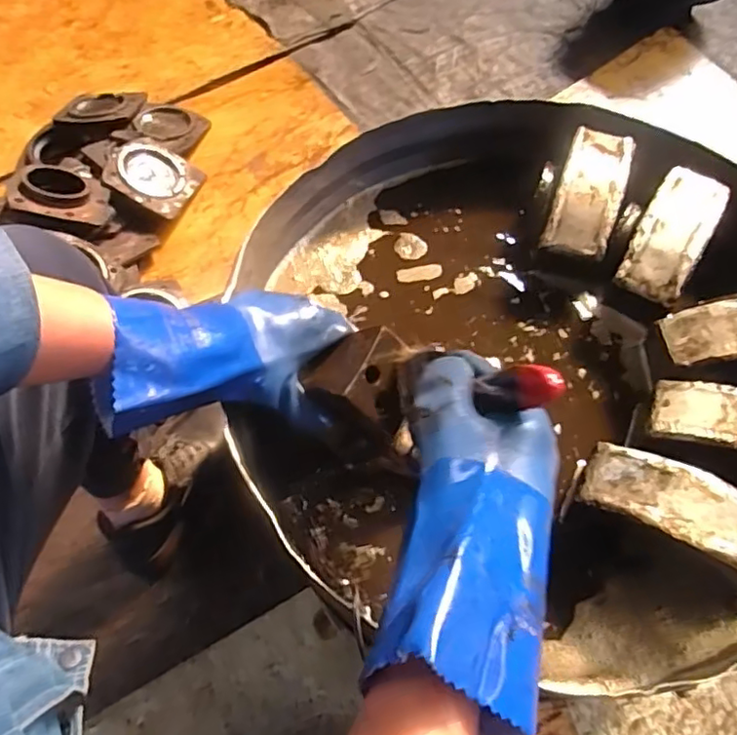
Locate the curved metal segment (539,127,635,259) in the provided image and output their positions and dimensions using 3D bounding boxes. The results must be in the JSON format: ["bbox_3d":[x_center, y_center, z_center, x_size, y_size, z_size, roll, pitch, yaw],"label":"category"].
[{"bbox_3d":[0.232,-0.188,0.637,0.065,0.031,0.158,18,67,12],"label":"curved metal segment"}]

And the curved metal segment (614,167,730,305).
[{"bbox_3d":[0.305,-0.136,0.607,0.063,0.024,0.155,28,69,16],"label":"curved metal segment"}]

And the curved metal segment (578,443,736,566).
[{"bbox_3d":[0.250,0.109,0.471,0.155,0.032,0.060,26,69,15],"label":"curved metal segment"}]

